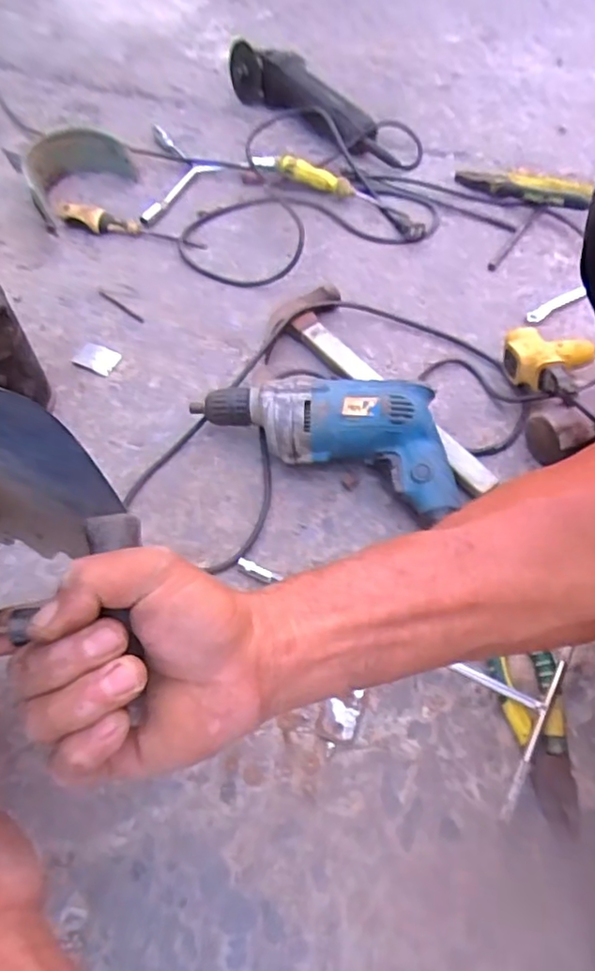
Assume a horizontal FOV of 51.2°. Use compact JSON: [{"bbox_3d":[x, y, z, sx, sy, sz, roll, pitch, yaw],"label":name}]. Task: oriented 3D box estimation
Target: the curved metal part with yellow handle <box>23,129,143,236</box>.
[{"bbox_3d":[-0.305,-0.421,0.866,0.145,0.070,0.151,-8,58,-2],"label":"curved metal part with yellow handle"}]

